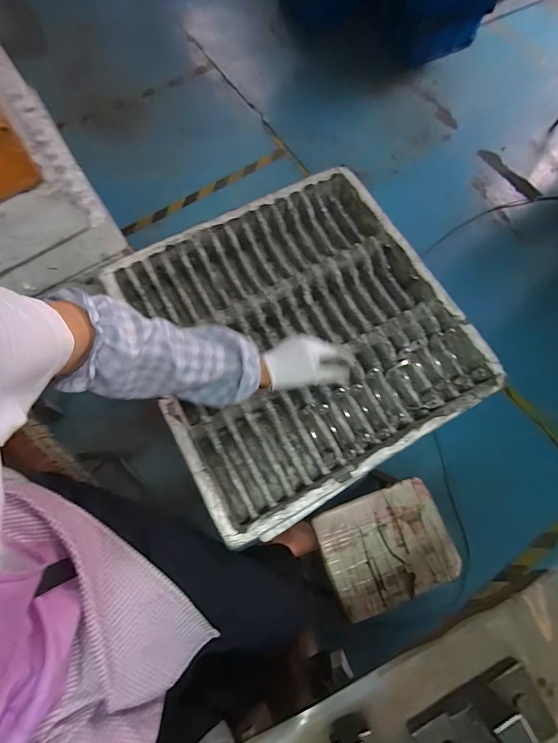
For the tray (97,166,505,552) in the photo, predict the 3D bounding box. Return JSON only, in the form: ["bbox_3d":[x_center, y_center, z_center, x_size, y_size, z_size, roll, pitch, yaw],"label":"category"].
[{"bbox_3d":[0.031,-0.073,0.666,0.540,0.079,0.543,-28,75,-10],"label":"tray"}]

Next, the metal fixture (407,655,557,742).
[{"bbox_3d":[0.199,0.340,0.323,0.128,0.073,0.065,-26,74,-10],"label":"metal fixture"}]

